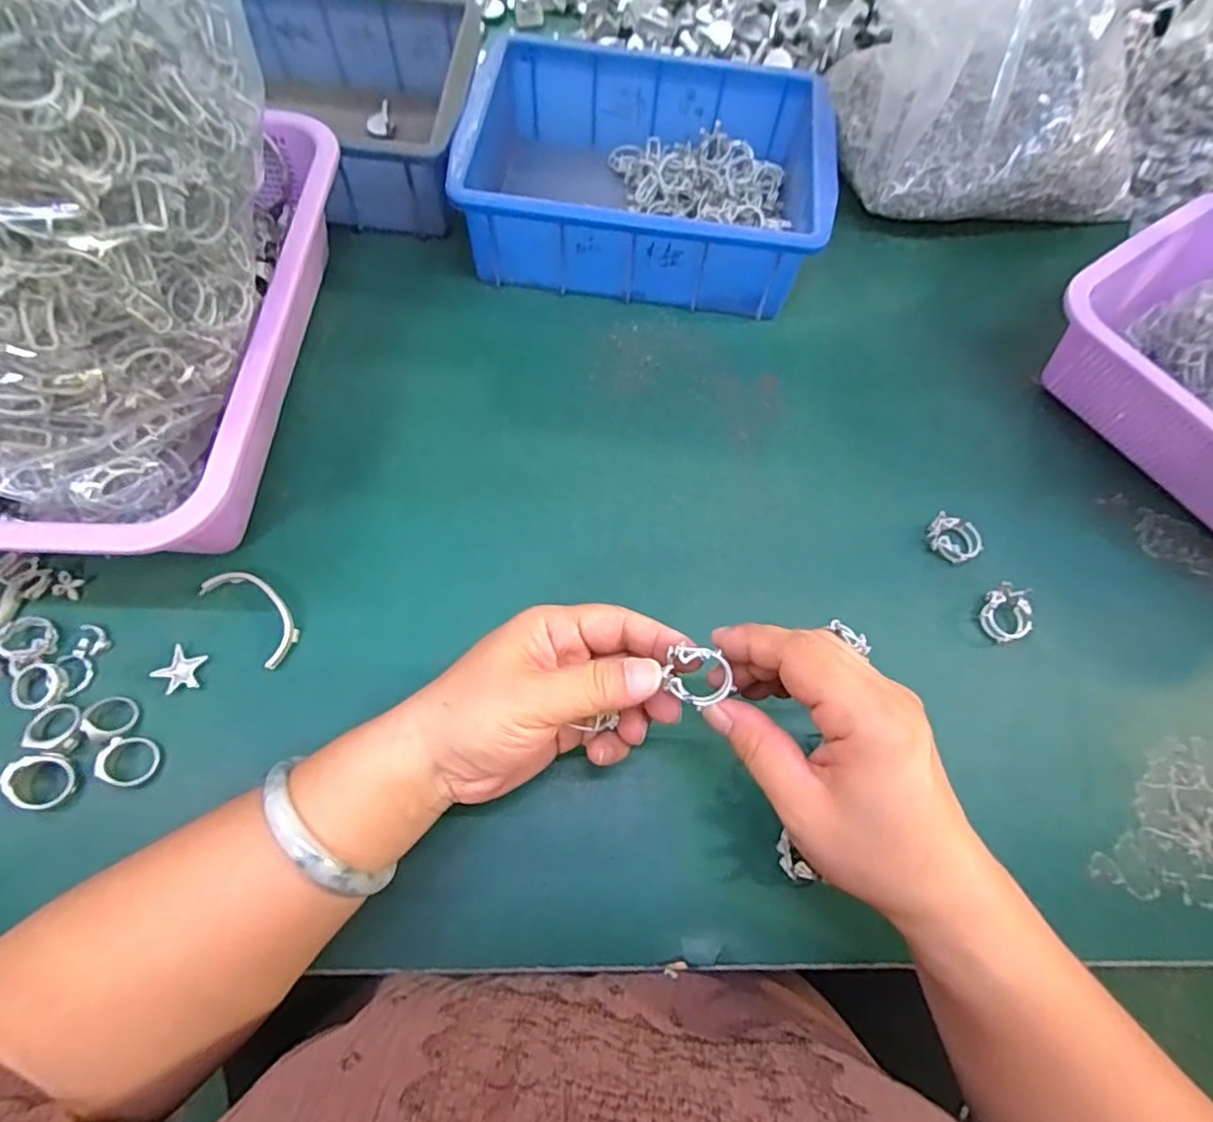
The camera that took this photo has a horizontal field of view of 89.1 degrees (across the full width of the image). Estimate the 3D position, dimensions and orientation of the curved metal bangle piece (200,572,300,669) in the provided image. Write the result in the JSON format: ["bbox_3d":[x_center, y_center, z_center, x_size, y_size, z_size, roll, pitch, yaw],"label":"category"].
[{"bbox_3d":[-0.192,0.027,0.335,0.065,0.009,0.027,41,71,13],"label":"curved metal bangle piece"}]

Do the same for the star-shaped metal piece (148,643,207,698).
[{"bbox_3d":[-0.222,0.058,0.321,0.022,0.005,0.023,17,67,4],"label":"star-shaped metal piece"}]

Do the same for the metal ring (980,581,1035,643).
[{"bbox_3d":[0.232,0.030,0.358,0.025,0.015,0.031,9,67,1],"label":"metal ring"}]

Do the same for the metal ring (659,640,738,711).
[{"bbox_3d":[0.039,0.048,0.258,0.028,0.011,0.022,30,69,9],"label":"metal ring"}]

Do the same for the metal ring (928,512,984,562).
[{"bbox_3d":[0.213,-0.013,0.376,0.032,0.014,0.026,14,67,3],"label":"metal ring"}]

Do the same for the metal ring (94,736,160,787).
[{"bbox_3d":[-0.234,0.098,0.302,0.025,0.005,0.023,8,64,-17],"label":"metal ring"}]

